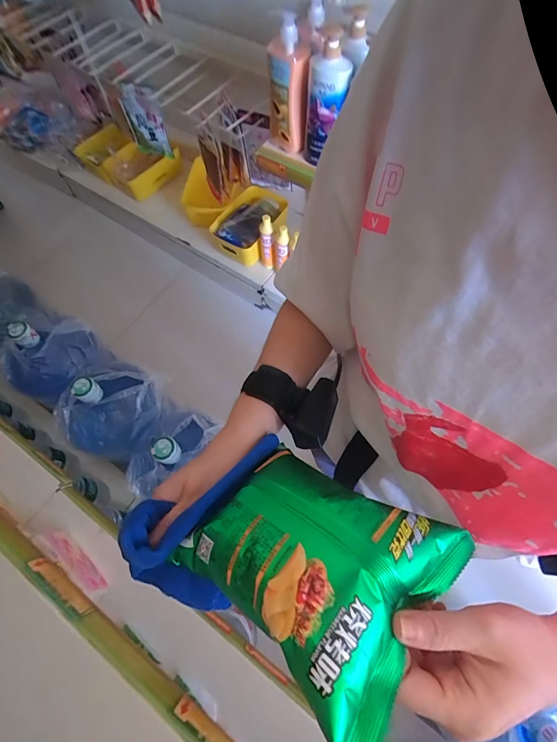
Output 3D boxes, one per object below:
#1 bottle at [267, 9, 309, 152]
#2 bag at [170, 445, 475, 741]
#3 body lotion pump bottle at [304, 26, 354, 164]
[{"bbox_3d":[0.021,-0.622,0.808,0.083,0.237,0.064,0,66,2],"label":"bottle"},{"bbox_3d":[0.017,0.118,0.237,0.161,0.055,0.132,20,51,36],"label":"bag"},{"bbox_3d":[0.104,-0.583,0.783,0.089,0.227,0.070,8,67,6],"label":"body lotion pump bottle"}]

